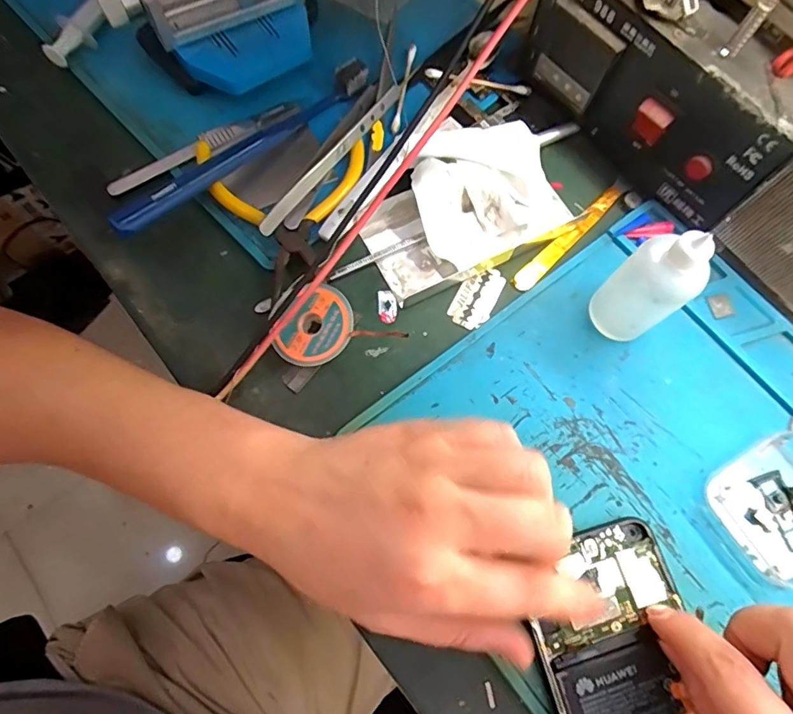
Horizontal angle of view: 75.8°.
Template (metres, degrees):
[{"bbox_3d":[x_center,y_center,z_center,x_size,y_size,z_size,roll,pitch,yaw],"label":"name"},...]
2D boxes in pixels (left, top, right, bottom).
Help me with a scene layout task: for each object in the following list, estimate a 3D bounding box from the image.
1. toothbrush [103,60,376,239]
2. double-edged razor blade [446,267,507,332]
[{"bbox_3d":[-0.089,-0.130,0.307,0.016,0.018,0.183,43,74,12],"label":"toothbrush"},{"bbox_3d":[0.048,-0.035,0.302,0.023,0.004,0.041,31,72,1],"label":"double-edged razor blade"}]

